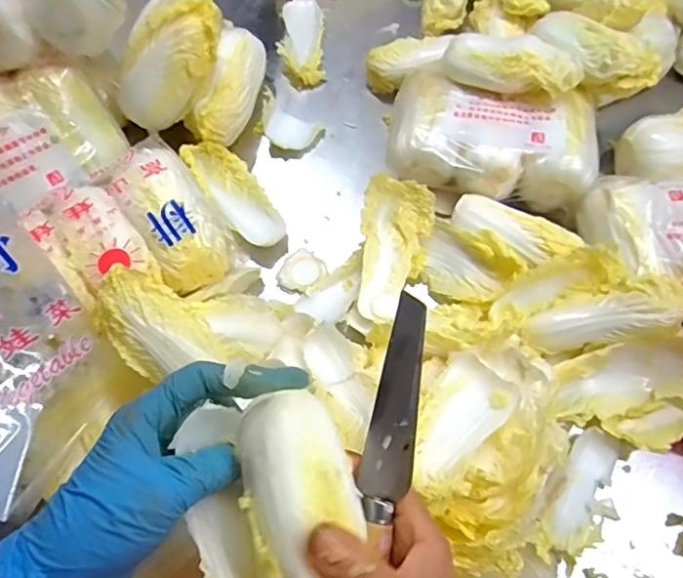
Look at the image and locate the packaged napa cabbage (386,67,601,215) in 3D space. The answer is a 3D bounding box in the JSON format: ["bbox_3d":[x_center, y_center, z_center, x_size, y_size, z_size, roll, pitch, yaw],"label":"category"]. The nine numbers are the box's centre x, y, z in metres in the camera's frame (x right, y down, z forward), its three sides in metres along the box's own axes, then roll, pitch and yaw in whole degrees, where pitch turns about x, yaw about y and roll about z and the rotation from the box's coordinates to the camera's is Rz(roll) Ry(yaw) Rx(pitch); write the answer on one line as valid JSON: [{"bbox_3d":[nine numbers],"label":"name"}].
[{"bbox_3d":[0.144,-0.145,0.535,0.188,0.063,0.119,10,64,6],"label":"packaged napa cabbage"}]

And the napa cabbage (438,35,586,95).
[{"bbox_3d":[0.158,-0.208,0.515,0.124,0.036,0.051,20,65,11],"label":"napa cabbage"}]

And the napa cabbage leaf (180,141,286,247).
[{"bbox_3d":[-0.100,-0.092,0.531,0.052,0.030,0.127,-31,67,-13],"label":"napa cabbage leaf"}]

